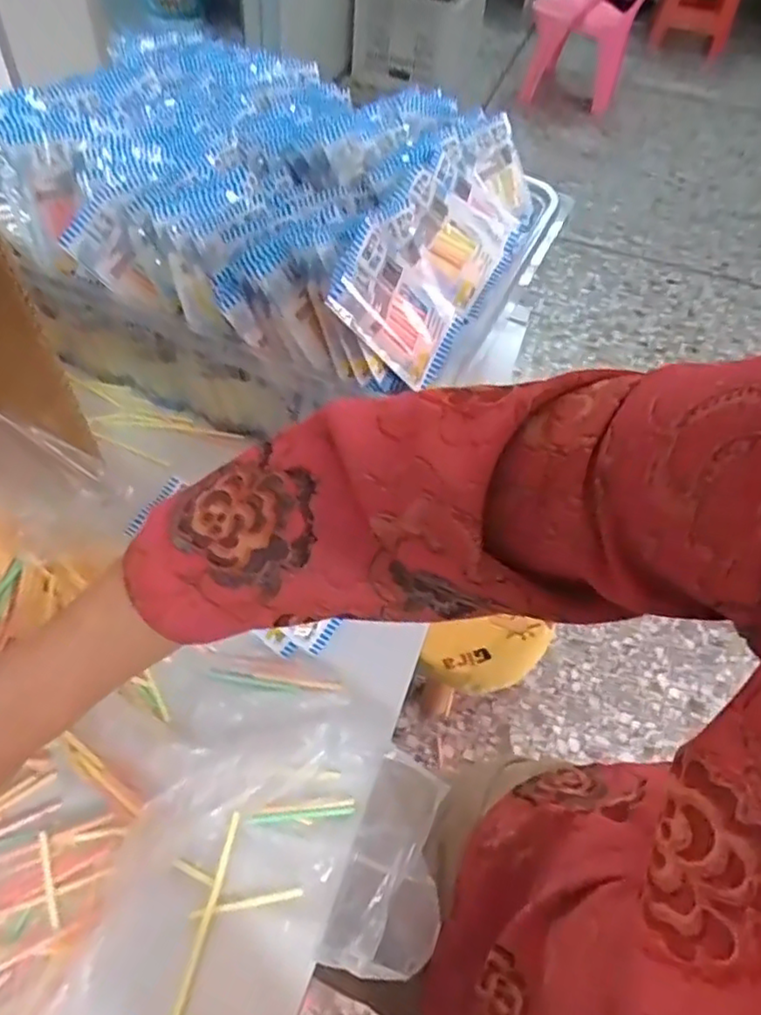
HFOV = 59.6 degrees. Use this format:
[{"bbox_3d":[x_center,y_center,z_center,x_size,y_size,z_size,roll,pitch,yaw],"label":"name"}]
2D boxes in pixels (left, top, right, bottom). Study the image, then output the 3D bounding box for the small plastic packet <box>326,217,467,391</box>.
[{"bbox_3d":[0.017,-0.136,0.449,0.013,0.109,0.089,-1,61,45],"label":"small plastic packet"}]

